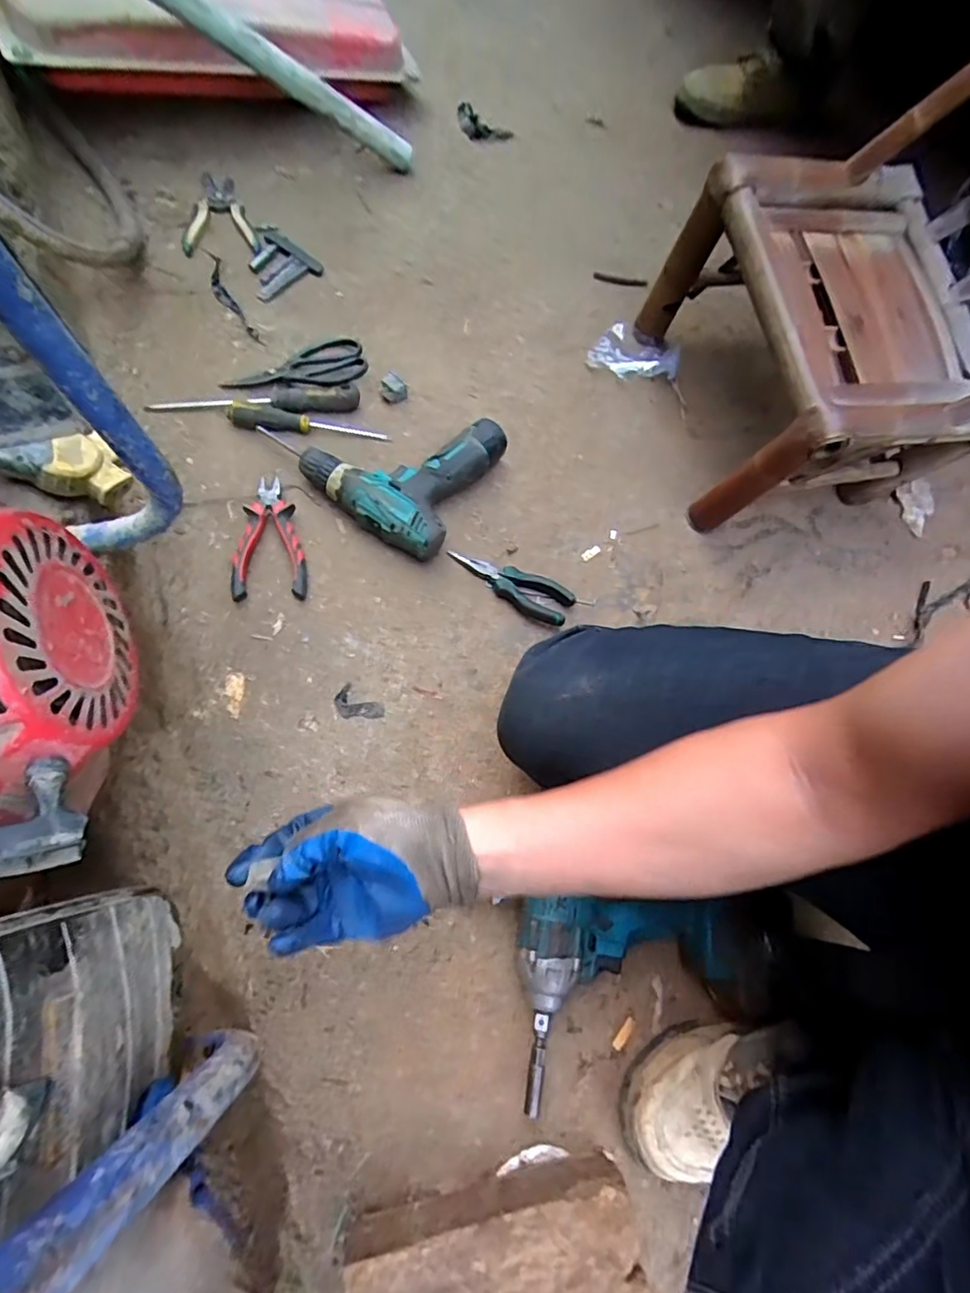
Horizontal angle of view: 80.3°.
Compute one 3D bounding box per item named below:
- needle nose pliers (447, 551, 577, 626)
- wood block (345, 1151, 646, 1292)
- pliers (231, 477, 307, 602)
[{"bbox_3d":[0.030,-0.073,0.656,0.145,0.017,0.047,29,75,7],"label":"needle nose pliers"},{"bbox_3d":[0.014,0.479,0.434,0.208,0.078,0.113,-11,74,-4],"label":"wood block"},{"bbox_3d":[-0.235,-0.118,0.625,0.073,0.023,0.132,-4,73,-2],"label":"pliers"}]

